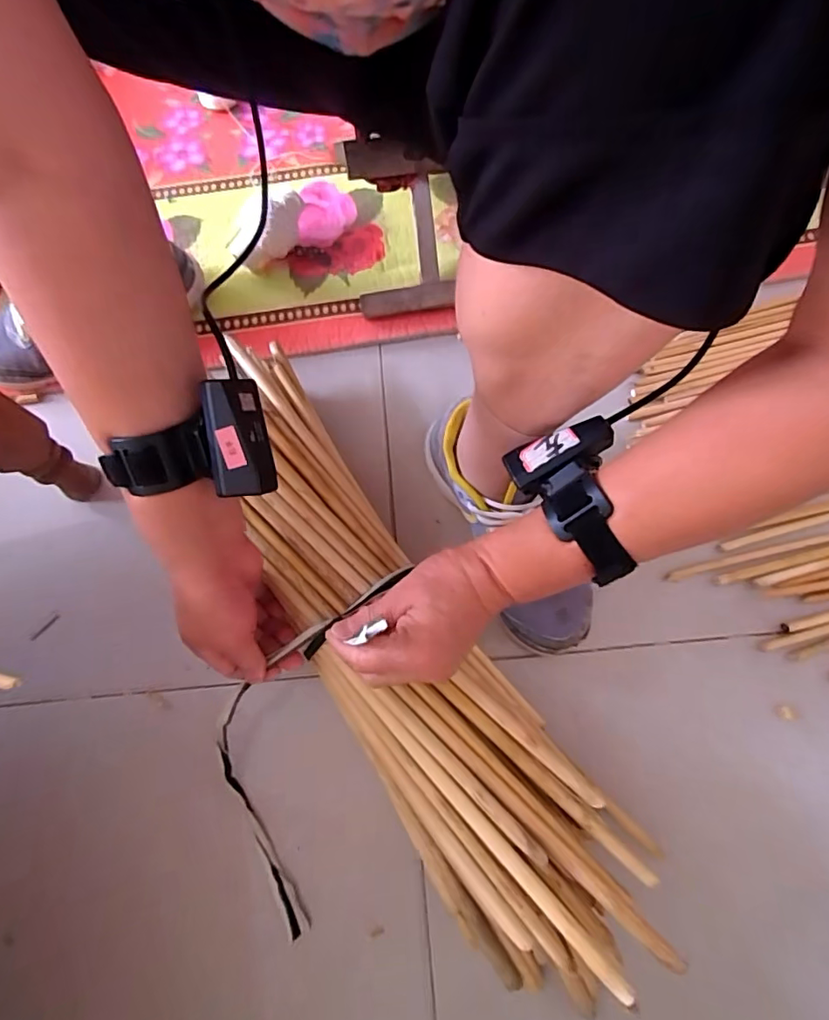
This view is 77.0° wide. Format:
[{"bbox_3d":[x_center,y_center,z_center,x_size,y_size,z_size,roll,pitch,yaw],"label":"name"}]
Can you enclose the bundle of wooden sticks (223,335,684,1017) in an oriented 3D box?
[{"bbox_3d":[-0.023,0.084,0.419,0.136,0.065,0.540,-30,71,-8],"label":"bundle of wooden sticks"}]

